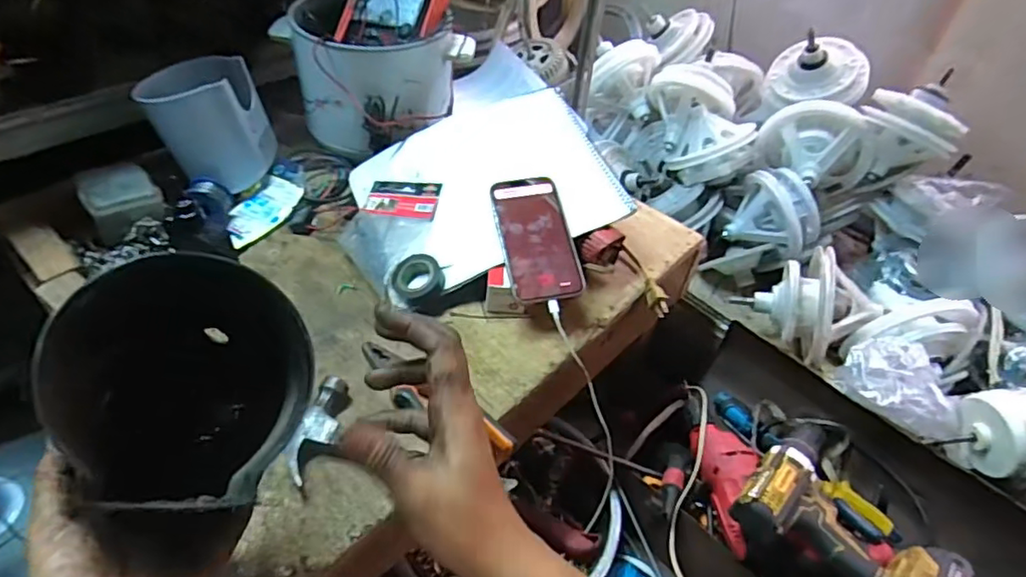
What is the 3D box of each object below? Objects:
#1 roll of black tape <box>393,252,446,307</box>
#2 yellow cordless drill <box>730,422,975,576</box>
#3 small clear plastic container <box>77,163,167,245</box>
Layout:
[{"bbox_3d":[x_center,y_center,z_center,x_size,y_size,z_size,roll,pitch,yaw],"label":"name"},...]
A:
[{"bbox_3d":[-0.105,-0.010,0.661,0.053,0.019,0.056,32,86,14],"label":"roll of black tape"},{"bbox_3d":[0.388,0.265,0.674,0.221,0.075,0.185,36,52,26],"label":"yellow cordless drill"},{"bbox_3d":[-0.450,-0.101,0.681,0.075,0.045,0.084,-27,54,-29],"label":"small clear plastic container"}]

